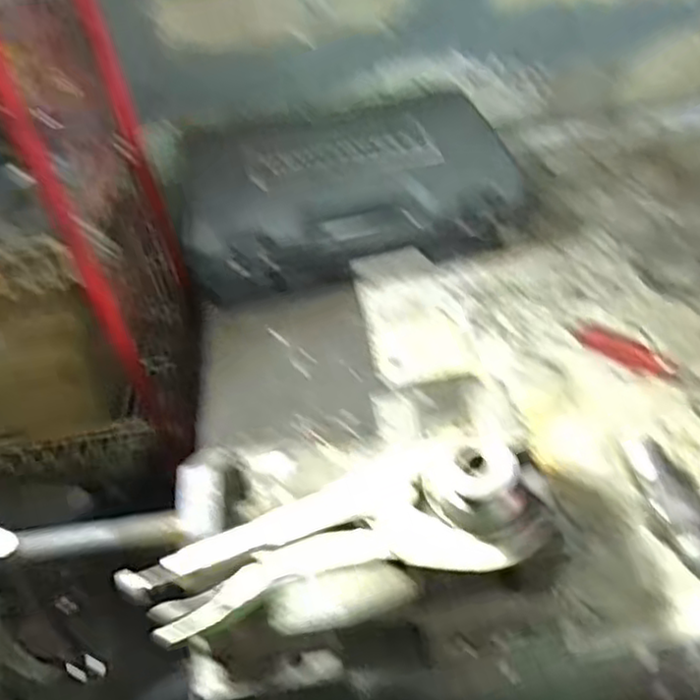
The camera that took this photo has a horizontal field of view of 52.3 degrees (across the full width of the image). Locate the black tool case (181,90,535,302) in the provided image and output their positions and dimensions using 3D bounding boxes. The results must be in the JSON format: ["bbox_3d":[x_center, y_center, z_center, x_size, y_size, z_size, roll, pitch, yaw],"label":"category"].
[{"bbox_3d":[-0.003,-0.196,0.831,0.360,0.090,0.245,-11,46,-5],"label":"black tool case"}]

